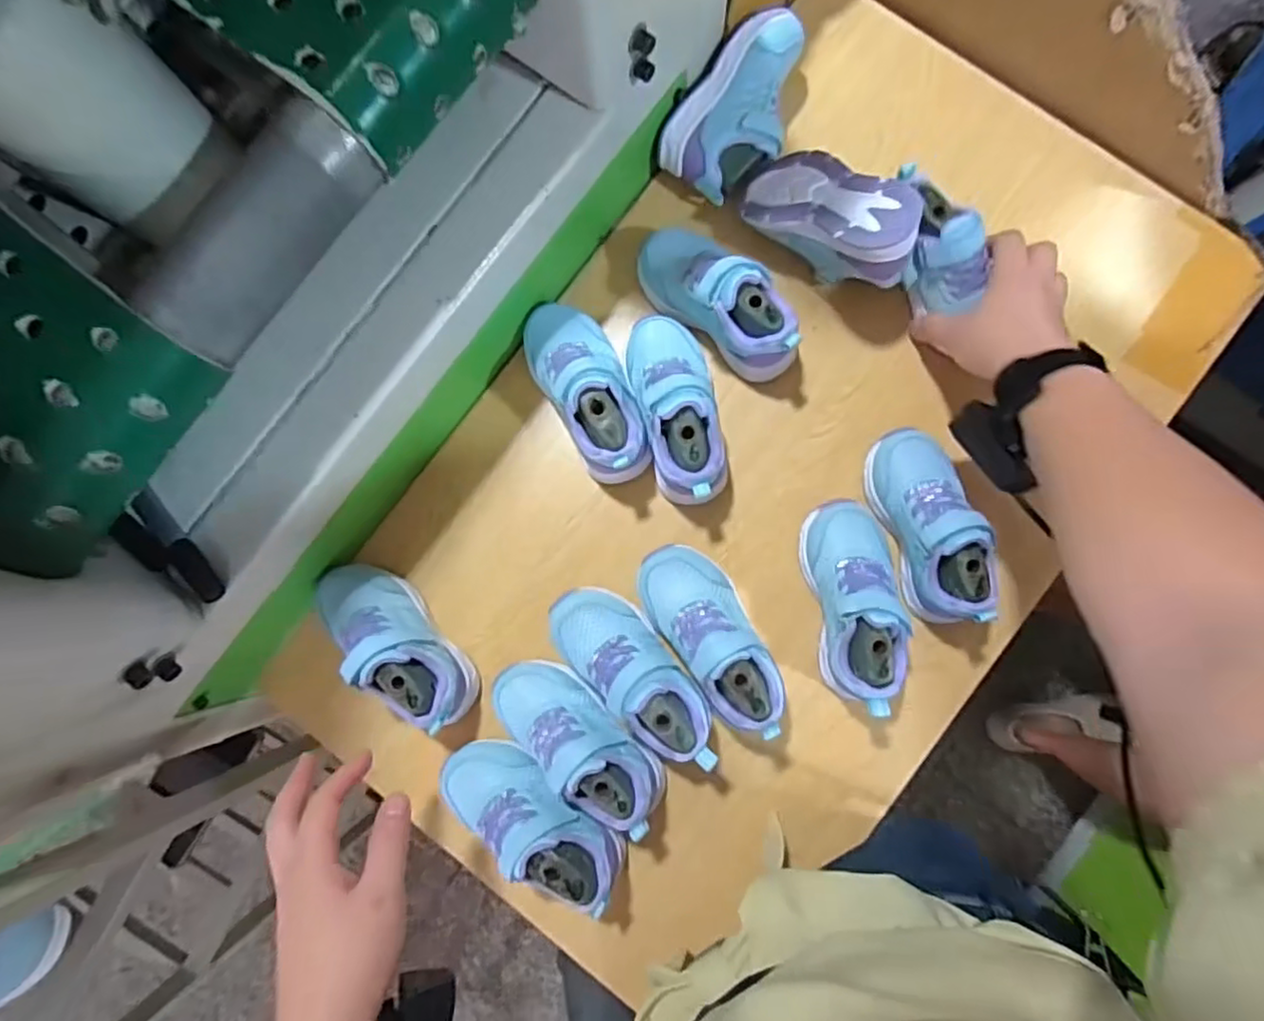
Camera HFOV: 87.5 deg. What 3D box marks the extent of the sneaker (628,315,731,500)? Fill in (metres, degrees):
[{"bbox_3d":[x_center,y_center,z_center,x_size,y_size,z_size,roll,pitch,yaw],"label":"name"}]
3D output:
[{"bbox_3d":[0.037,-0.083,0.522,0.061,0.077,0.154,-15,84,1],"label":"sneaker"}]

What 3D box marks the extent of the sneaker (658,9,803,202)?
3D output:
[{"bbox_3d":[0.094,-0.326,0.546,0.078,0.070,0.144,37,87,5],"label":"sneaker"}]

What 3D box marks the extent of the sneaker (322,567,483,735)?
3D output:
[{"bbox_3d":[-0.184,0.102,0.513,0.150,0.075,0.055,45,88,5],"label":"sneaker"}]

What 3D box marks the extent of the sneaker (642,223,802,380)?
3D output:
[{"bbox_3d":[0.068,-0.169,0.526,0.148,0.081,0.054,41,88,5],"label":"sneaker"}]

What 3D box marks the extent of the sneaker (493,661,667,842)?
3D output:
[{"bbox_3d":[-0.041,0.178,0.506,0.156,0.080,0.066,39,88,19],"label":"sneaker"}]

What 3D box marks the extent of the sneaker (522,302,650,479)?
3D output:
[{"bbox_3d":[-0.039,-0.096,0.529,0.071,0.075,0.156,-30,84,0],"label":"sneaker"}]

